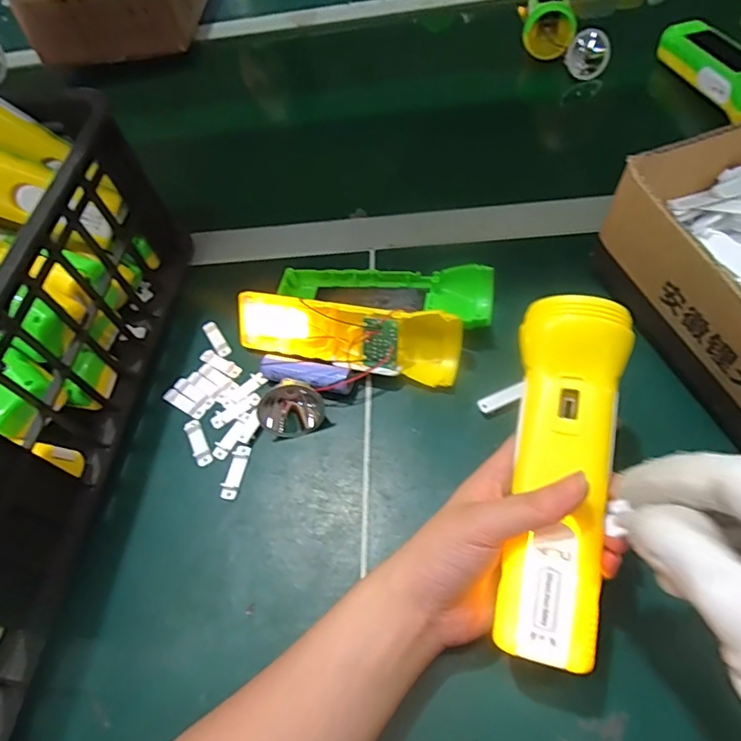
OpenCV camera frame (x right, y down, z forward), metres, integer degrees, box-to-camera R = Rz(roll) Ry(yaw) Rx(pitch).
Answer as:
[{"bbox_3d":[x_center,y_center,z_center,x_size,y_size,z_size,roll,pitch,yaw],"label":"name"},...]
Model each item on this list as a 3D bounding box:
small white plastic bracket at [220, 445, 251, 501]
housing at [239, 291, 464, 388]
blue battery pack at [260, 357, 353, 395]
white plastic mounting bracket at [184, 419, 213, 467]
[{"bbox_3d":[-0.091,0.068,0.338,0.011,0.005,0.037,5,58,12],"label":"small white plastic bracket"},{"bbox_3d":[-0.021,-0.024,0.362,0.166,0.042,0.045,8,60,13],"label":"housing"},{"bbox_3d":[-0.046,0.005,0.361,0.066,0.019,0.021,12,59,16],"label":"blue battery pack"},{"bbox_3d":[-0.120,0.050,0.352,0.011,0.004,0.038,-28,57,-10],"label":"white plastic mounting bracket"}]

